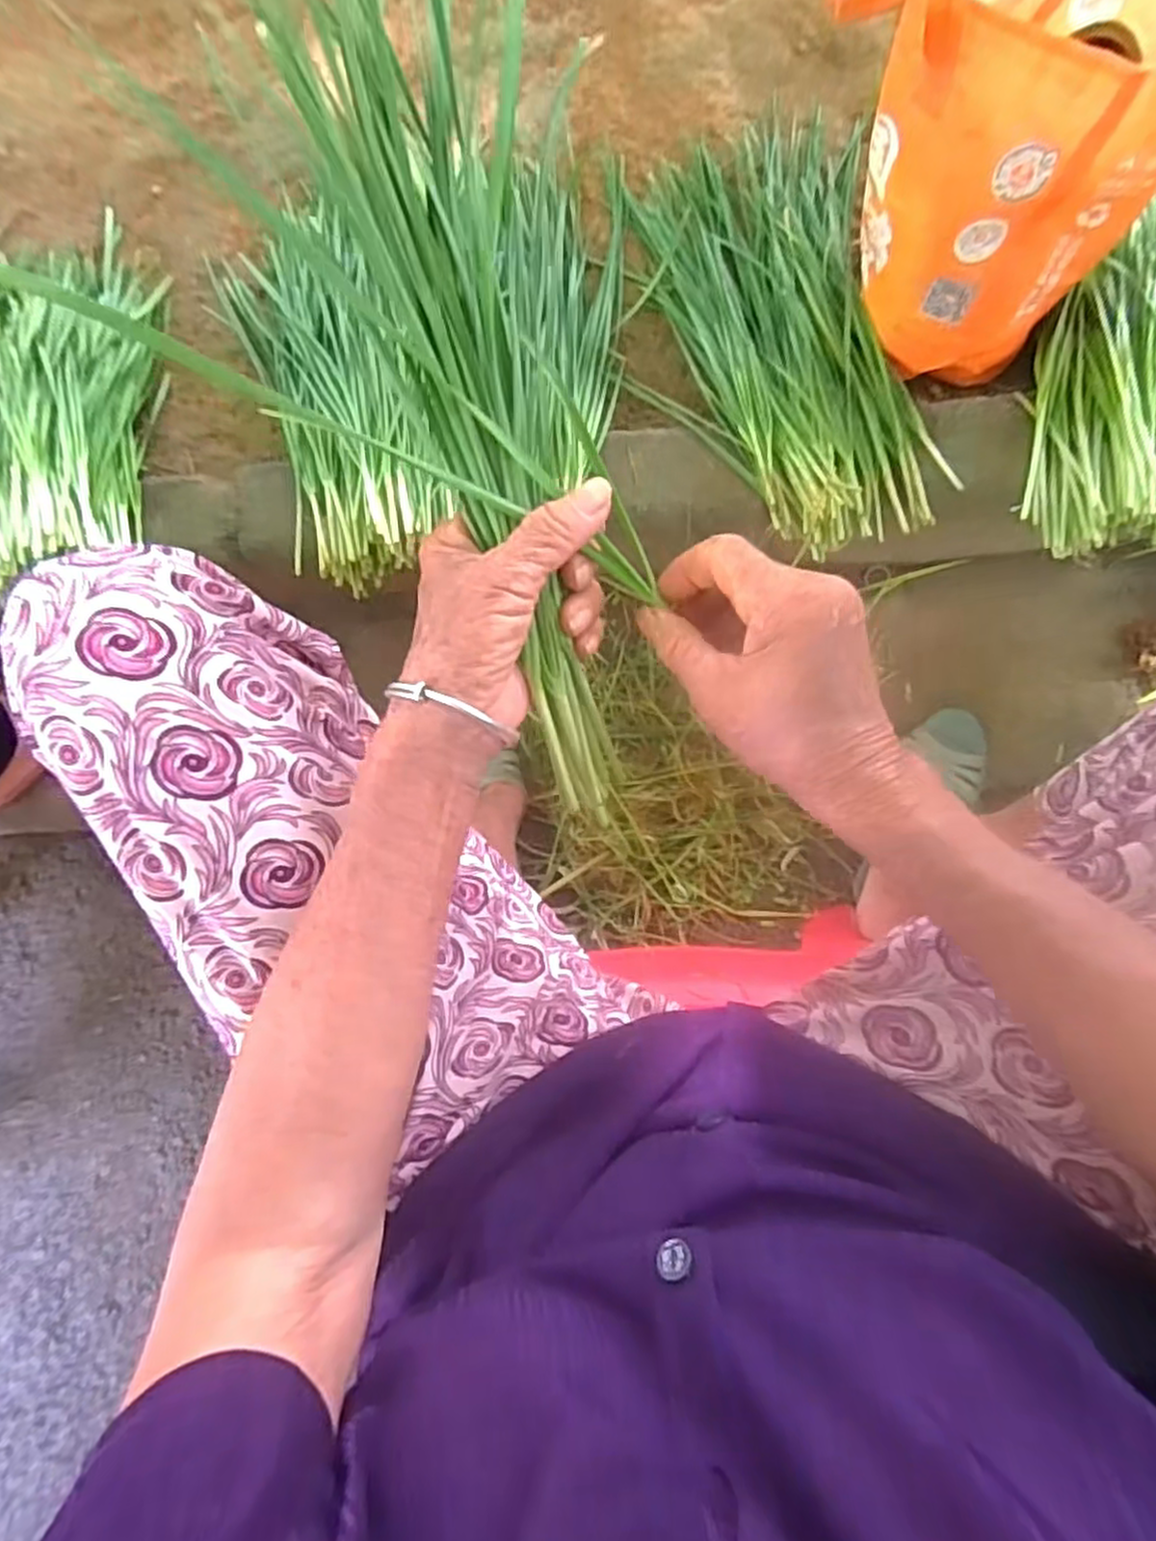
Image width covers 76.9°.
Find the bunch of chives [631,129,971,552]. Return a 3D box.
[{"bbox_3d":[0.181,-0.405,0.656,0.220,0.065,0.443,-8,83,3],"label":"bunch of chives"}]

